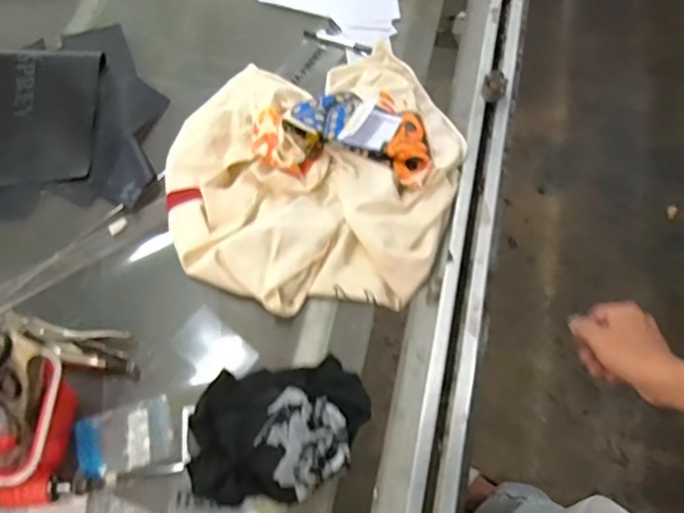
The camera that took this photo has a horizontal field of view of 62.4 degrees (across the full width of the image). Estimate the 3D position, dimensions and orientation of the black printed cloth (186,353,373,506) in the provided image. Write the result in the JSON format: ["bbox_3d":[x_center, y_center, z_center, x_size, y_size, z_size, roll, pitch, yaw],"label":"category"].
[{"bbox_3d":[-0.073,0.189,0.626,0.205,0.061,0.151,-7,64,1],"label":"black printed cloth"}]

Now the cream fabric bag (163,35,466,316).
[{"bbox_3d":[-0.042,-0.127,0.767,0.399,0.058,0.387,-5,64,1],"label":"cream fabric bag"}]

